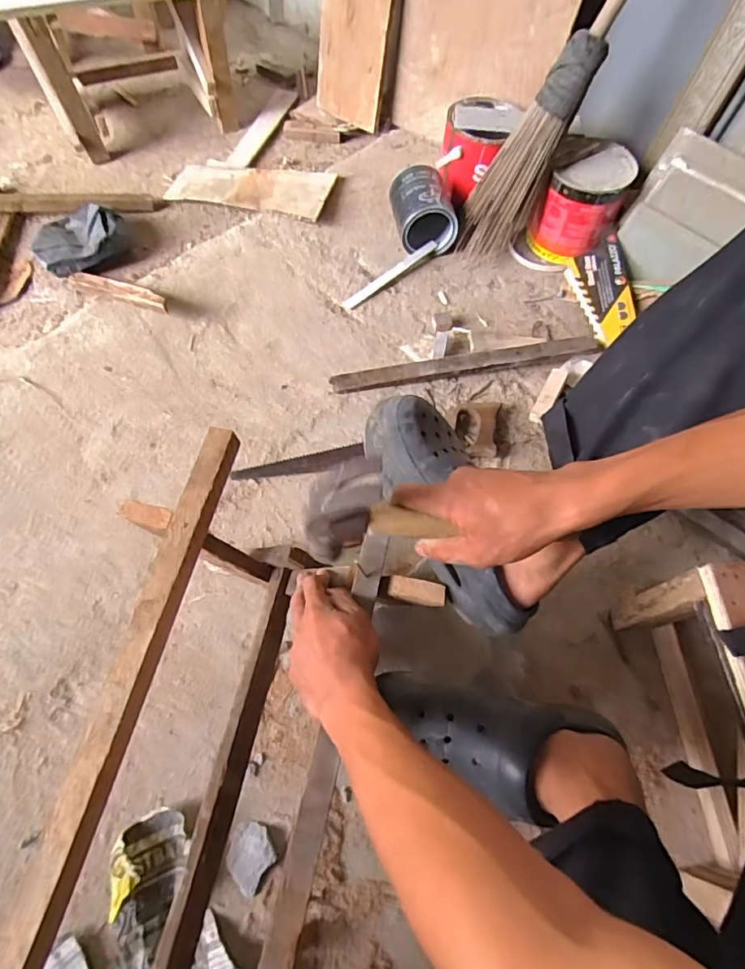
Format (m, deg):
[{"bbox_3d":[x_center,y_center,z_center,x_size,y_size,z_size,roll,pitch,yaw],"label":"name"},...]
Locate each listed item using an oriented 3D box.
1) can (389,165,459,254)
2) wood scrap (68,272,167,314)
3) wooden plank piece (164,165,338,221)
[{"bbox_3d":[0.099,-0.532,0.993,0.114,0.111,0.130,-10,64,-8],"label":"can"},{"bbox_3d":[-0.456,-0.349,0.910,0.251,0.020,0.034,22,63,22],"label":"wood scrap"},{"bbox_3d":[-0.251,-0.638,1.084,0.347,0.016,0.169,14,59,11],"label":"wooden plank piece"}]

